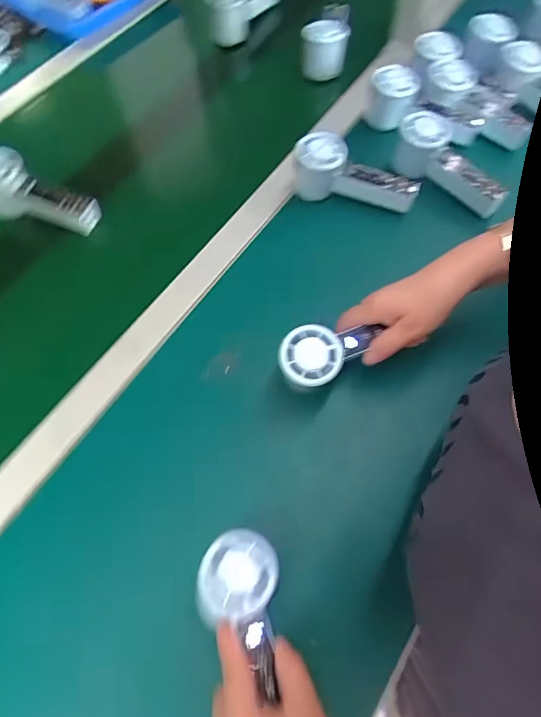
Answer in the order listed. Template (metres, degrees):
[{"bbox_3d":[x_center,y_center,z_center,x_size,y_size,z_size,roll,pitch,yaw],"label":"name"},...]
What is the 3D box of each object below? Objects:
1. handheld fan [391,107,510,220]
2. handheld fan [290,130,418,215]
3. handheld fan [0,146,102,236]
[{"bbox_3d":[0.230,-0.252,0.598,0.074,0.053,0.167,-41,83,-19],"label":"handheld fan"},{"bbox_3d":[0.104,-0.227,0.592,0.159,0.067,0.054,19,63,-4],"label":"handheld fan"},{"bbox_3d":[-0.297,-0.209,0.583,0.165,0.070,0.055,14,63,7],"label":"handheld fan"}]

